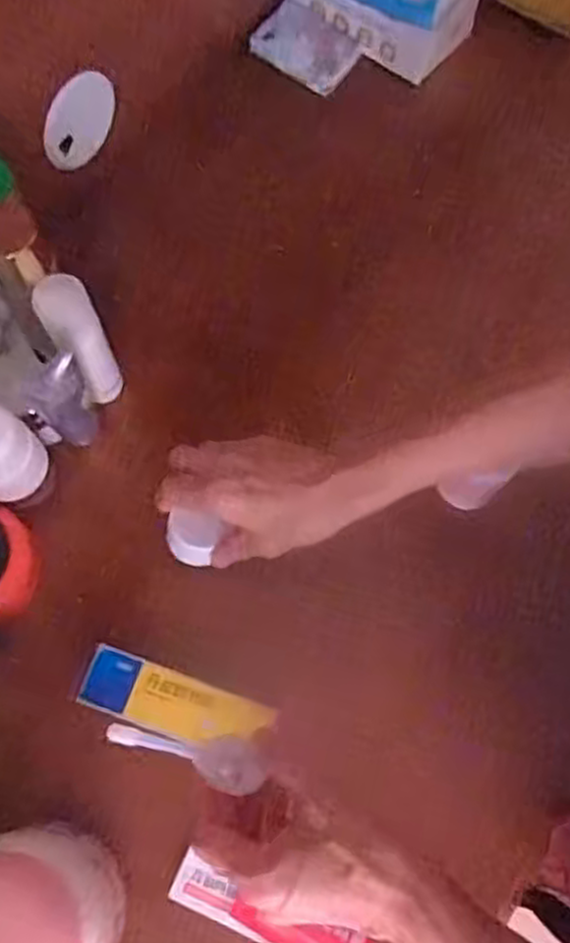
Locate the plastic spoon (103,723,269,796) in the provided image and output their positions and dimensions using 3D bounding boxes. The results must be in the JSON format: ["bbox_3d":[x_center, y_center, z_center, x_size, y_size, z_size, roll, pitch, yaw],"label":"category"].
[{"bbox_3d":[-0.053,0.150,0.411,0.093,0.014,0.027,26,68,-30],"label":"plastic spoon"}]

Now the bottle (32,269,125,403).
[{"bbox_3d":[-0.137,-0.089,0.528,0.034,0.103,0.027,-35,43,-13],"label":"bottle"}]

